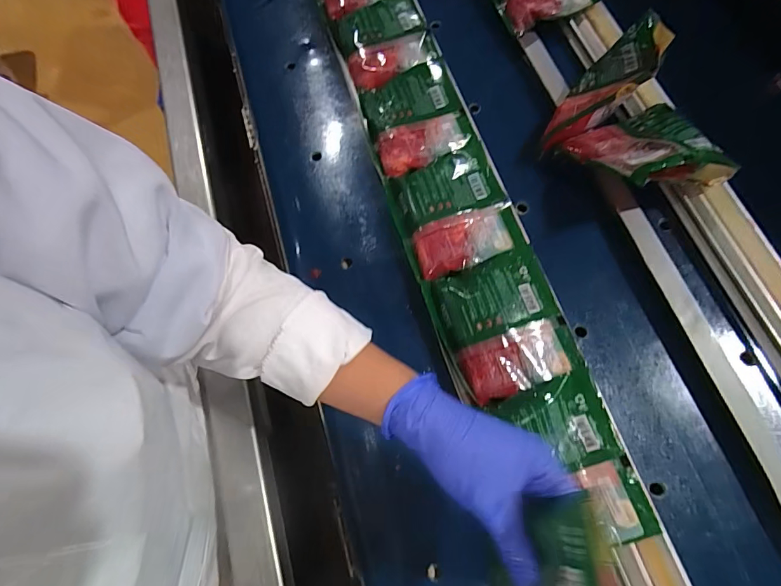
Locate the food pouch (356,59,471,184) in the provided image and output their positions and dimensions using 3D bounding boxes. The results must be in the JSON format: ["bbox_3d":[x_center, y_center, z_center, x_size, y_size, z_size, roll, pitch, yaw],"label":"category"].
[{"bbox_3d":[0.029,-0.221,0.528,0.116,0.024,0.144,-13,71,-7],"label":"food pouch"}]

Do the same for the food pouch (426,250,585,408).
[{"bbox_3d":[0.115,0.031,0.430,0.124,0.019,0.137,-17,72,-8],"label":"food pouch"}]

